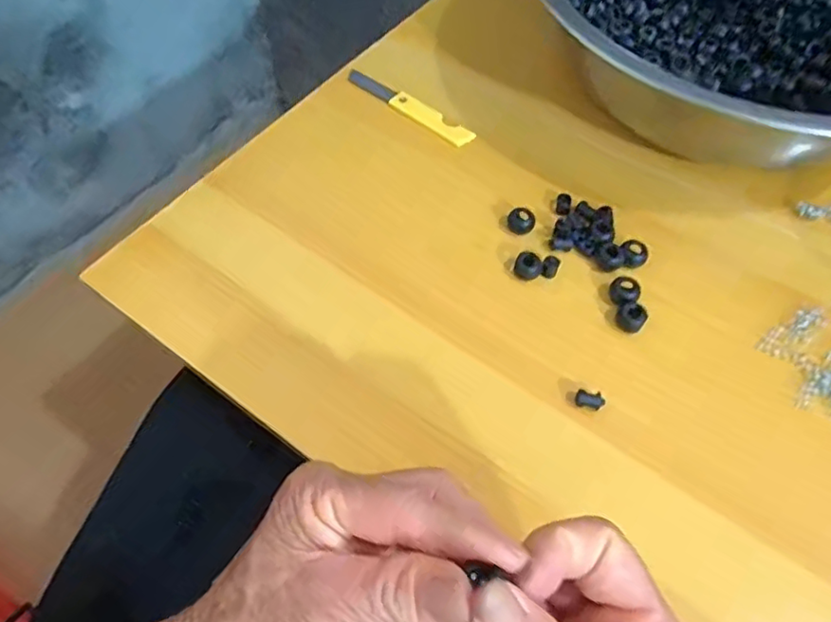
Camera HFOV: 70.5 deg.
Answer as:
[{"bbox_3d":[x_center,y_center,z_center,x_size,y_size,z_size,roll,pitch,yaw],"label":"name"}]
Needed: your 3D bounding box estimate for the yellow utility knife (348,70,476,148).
[{"bbox_3d":[-0.004,-0.154,0.442,0.108,0.011,0.020,32,64,19],"label":"yellow utility knife"}]

